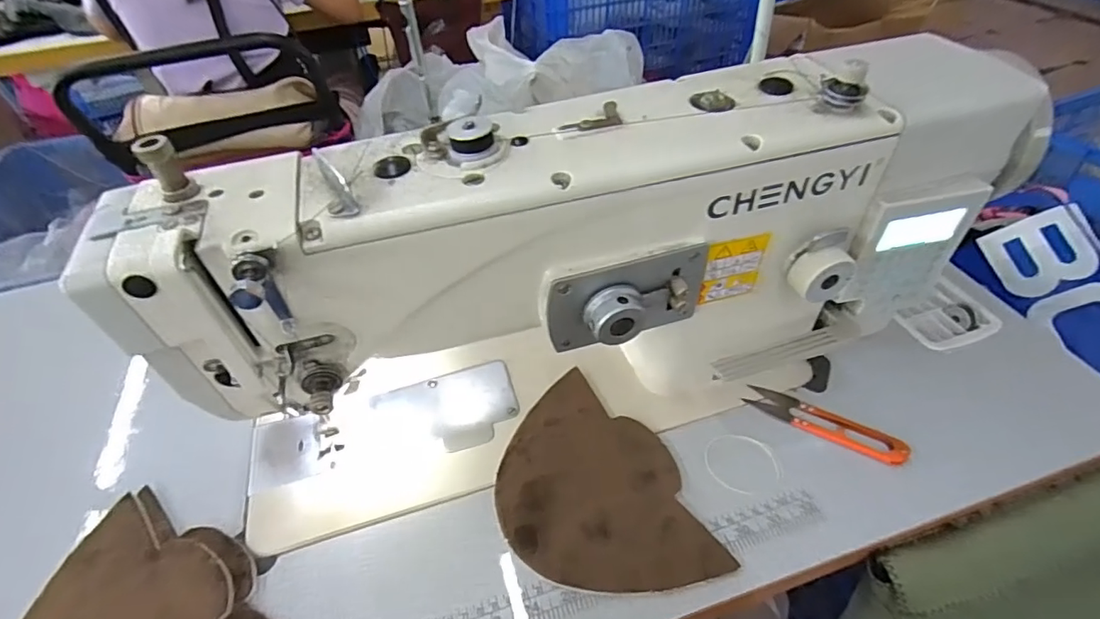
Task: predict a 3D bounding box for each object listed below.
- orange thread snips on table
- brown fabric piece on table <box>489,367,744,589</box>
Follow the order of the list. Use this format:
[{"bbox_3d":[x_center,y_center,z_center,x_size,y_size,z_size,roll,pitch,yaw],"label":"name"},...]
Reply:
[{"bbox_3d":[0.215,0.090,0.416,0.115,0.013,0.026,26,53,27],"label":"orange thread snips on table"},{"bbox_3d":[0.028,0.128,0.396,0.131,0.006,0.179,-18,47,-12],"label":"brown fabric piece on table"}]

